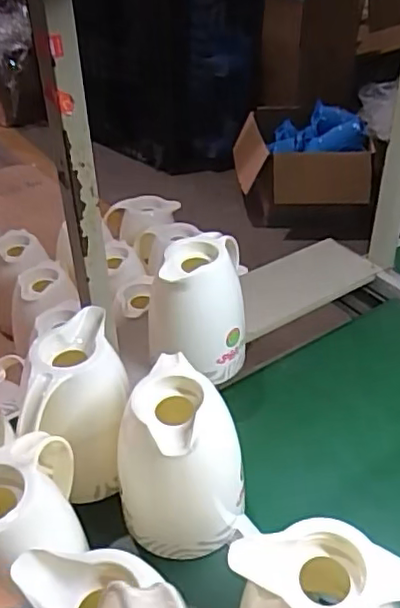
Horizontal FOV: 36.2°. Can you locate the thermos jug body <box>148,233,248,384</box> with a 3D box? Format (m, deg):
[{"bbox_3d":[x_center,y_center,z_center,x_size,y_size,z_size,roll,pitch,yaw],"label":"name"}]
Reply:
[{"bbox_3d":[0.000,0.009,0.910,0.129,0.191,0.133,-3,37,-3],"label":"thermos jug body"}]

